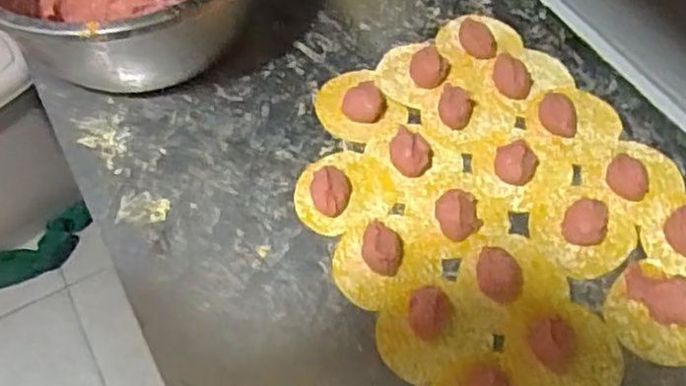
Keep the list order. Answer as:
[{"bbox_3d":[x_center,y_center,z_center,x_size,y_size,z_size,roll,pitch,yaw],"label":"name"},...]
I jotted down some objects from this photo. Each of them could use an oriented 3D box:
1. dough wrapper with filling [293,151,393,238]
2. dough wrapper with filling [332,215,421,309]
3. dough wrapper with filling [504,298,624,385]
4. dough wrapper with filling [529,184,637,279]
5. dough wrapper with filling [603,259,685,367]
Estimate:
[{"bbox_3d":[0.000,-0.007,0.570,0.083,0.021,0.074,-29,62,-14],"label":"dough wrapper with filling"},{"bbox_3d":[0.028,0.052,0.534,0.070,0.021,0.071,-1,59,2],"label":"dough wrapper with filling"},{"bbox_3d":[0.162,0.108,0.491,0.074,0.021,0.082,-33,63,-16],"label":"dough wrapper with filling"},{"bbox_3d":[0.193,0.023,0.543,0.077,0.027,0.083,-1,59,2],"label":"dough wrapper with filling"},{"bbox_3d":[0.239,0.087,0.507,0.076,0.012,0.075,-1,59,2],"label":"dough wrapper with filling"}]

